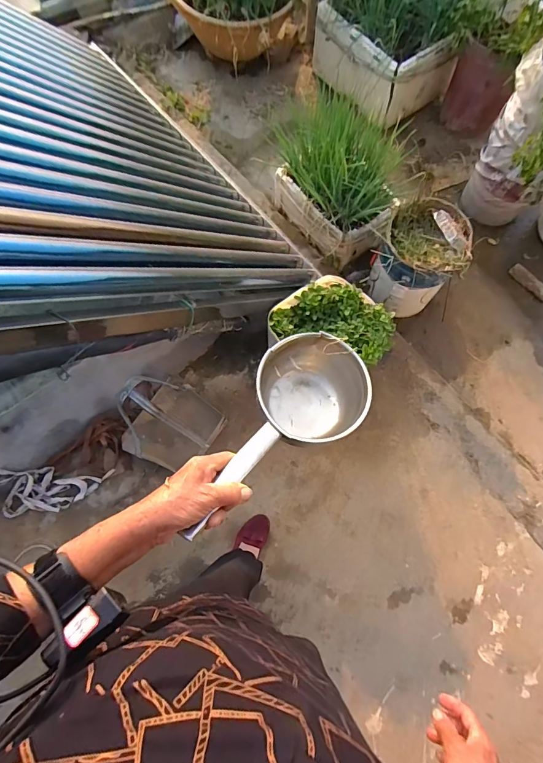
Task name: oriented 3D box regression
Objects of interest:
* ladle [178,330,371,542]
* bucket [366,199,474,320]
[{"bbox_3d":[0.005,0.063,0.509,0.150,0.101,0.322,37,50,11],"label":"ladle"},{"bbox_3d":[0.532,-0.451,1.413,0.265,0.303,0.291,0,72,0],"label":"bucket"}]

